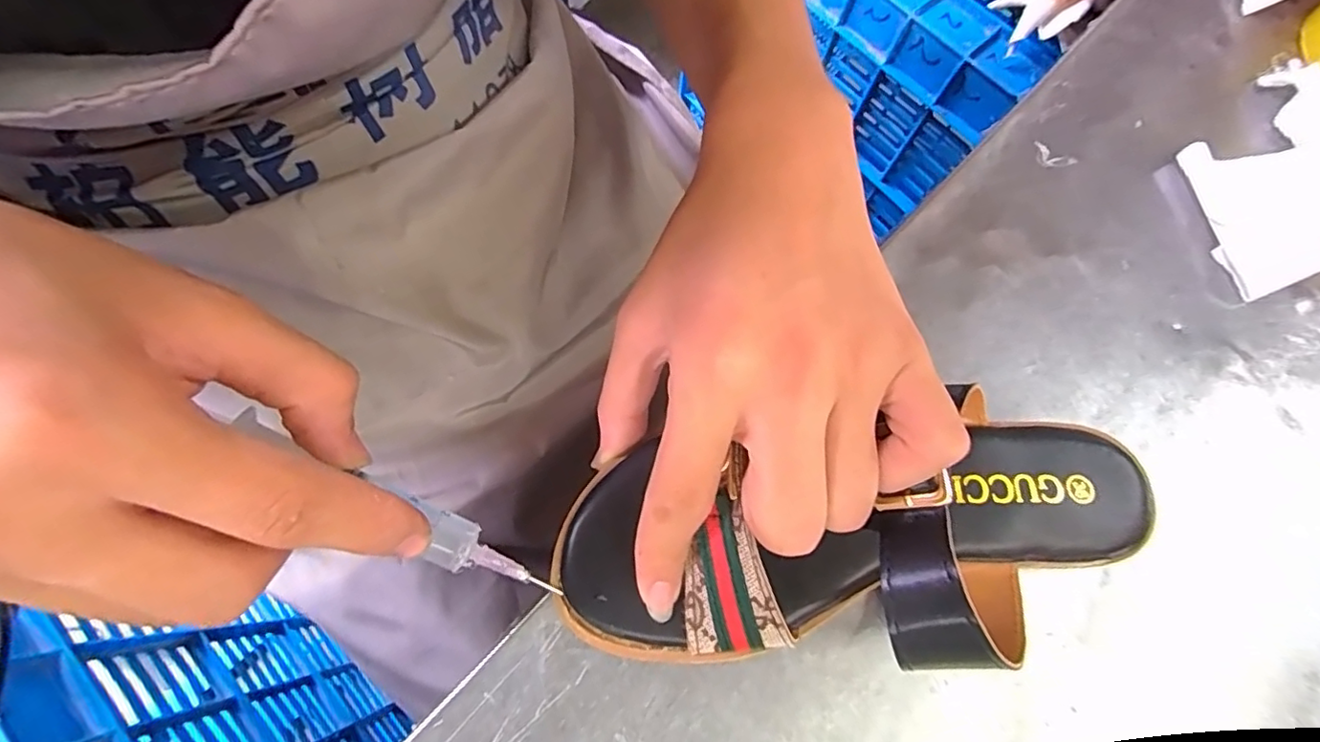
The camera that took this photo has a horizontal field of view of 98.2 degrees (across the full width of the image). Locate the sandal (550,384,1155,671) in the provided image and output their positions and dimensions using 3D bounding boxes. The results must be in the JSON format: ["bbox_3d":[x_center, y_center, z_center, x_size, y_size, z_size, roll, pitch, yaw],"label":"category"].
[{"bbox_3d":[0.076,0.052,0.196,0.224,0.048,0.085,-8,69,-5],"label":"sandal"}]

